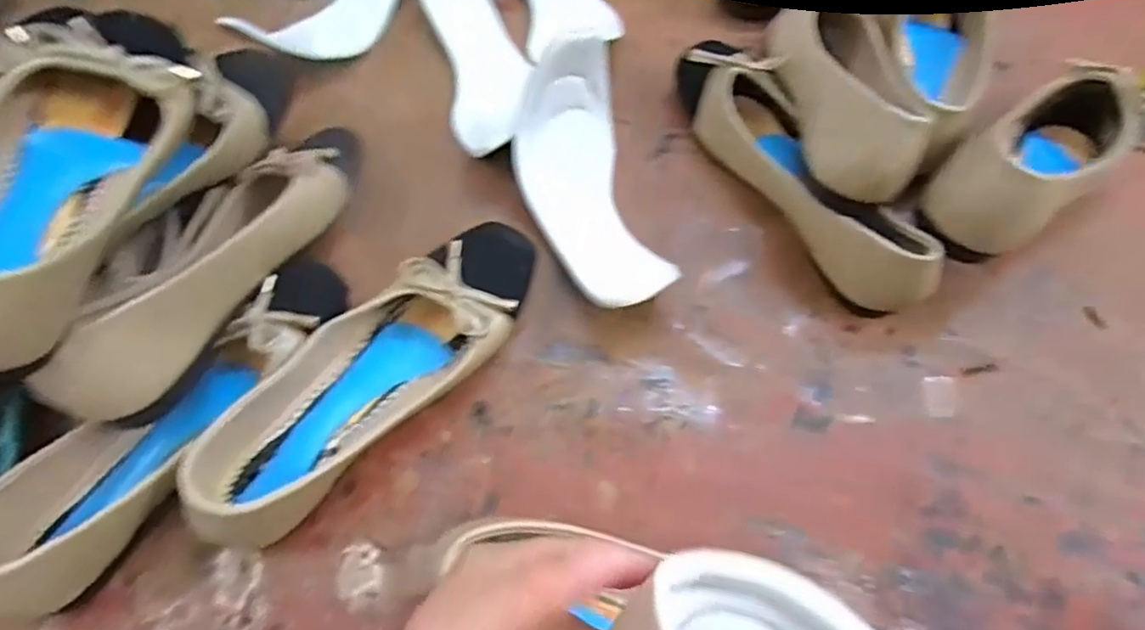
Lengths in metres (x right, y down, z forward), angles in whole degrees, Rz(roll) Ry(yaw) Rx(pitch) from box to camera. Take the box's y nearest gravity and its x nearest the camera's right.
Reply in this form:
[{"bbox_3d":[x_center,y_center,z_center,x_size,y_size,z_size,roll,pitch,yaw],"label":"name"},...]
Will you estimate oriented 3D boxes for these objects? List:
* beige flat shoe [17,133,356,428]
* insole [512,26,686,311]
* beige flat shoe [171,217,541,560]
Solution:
[{"bbox_3d":[-0.215,-0.047,0.401,0.077,0.070,0.247,16,53,11],"label":"beige flat shoe"},{"bbox_3d":[0.008,-0.086,0.431,0.077,0.080,0.180,-14,63,-5],"label":"insole"},{"bbox_3d":[-0.119,0.030,0.391,0.089,0.058,0.243,40,71,20],"label":"beige flat shoe"}]

